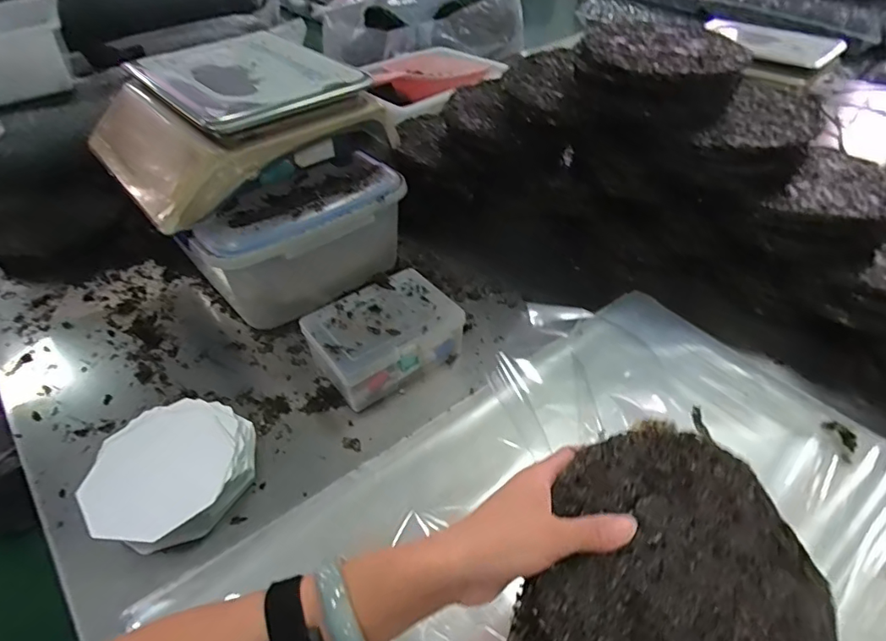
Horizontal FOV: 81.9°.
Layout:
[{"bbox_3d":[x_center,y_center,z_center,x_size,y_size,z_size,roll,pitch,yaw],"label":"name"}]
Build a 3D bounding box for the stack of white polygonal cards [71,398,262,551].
[{"bbox_3d":[-0.289,0.160,0.543,0.150,0.060,0.163,12,45,15],"label":"stack of white polygonal cards"}]

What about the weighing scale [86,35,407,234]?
[{"bbox_3d":[-0.311,-0.298,0.731,0.329,0.108,0.343,-34,52,-29],"label":"weighing scale"}]

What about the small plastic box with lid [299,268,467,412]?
[{"bbox_3d":[-0.077,0.020,0.672,0.177,0.079,0.125,-28,49,-25],"label":"small plastic box with lid"}]

